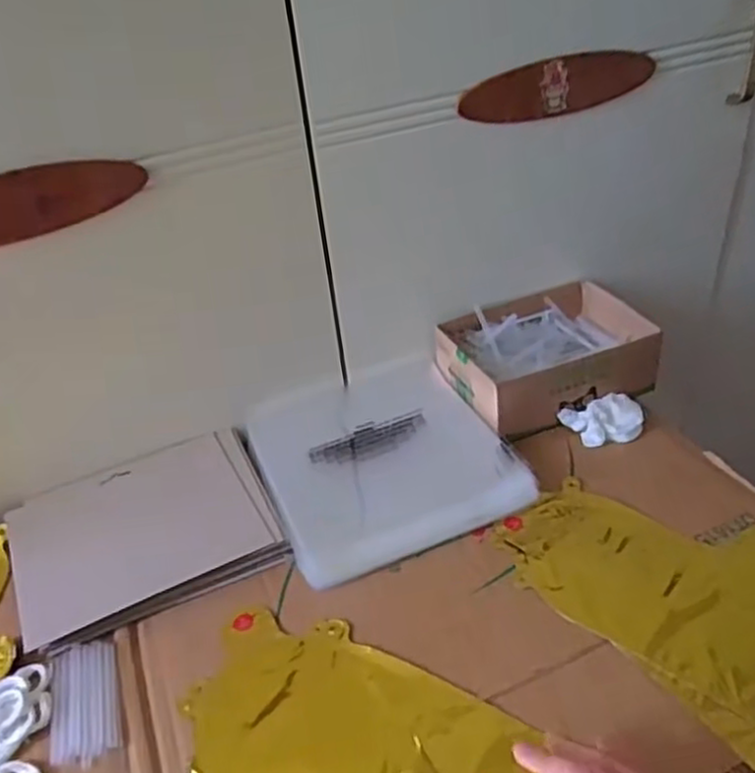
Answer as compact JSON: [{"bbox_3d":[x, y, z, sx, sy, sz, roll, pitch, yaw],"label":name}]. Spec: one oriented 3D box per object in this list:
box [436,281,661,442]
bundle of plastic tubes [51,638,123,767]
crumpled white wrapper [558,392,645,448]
[{"bbox_3d":[0.165,-0.029,0.719,0.188,0.065,0.143,-18,39,-15],"label":"box"},{"bbox_3d":[-0.201,0.214,0.499,0.043,0.005,0.089,-17,39,-13],"label":"bundle of plastic tubes"},{"bbox_3d":[0.209,0.032,0.669,0.067,0.023,0.044,-17,39,-13],"label":"crumpled white wrapper"}]

